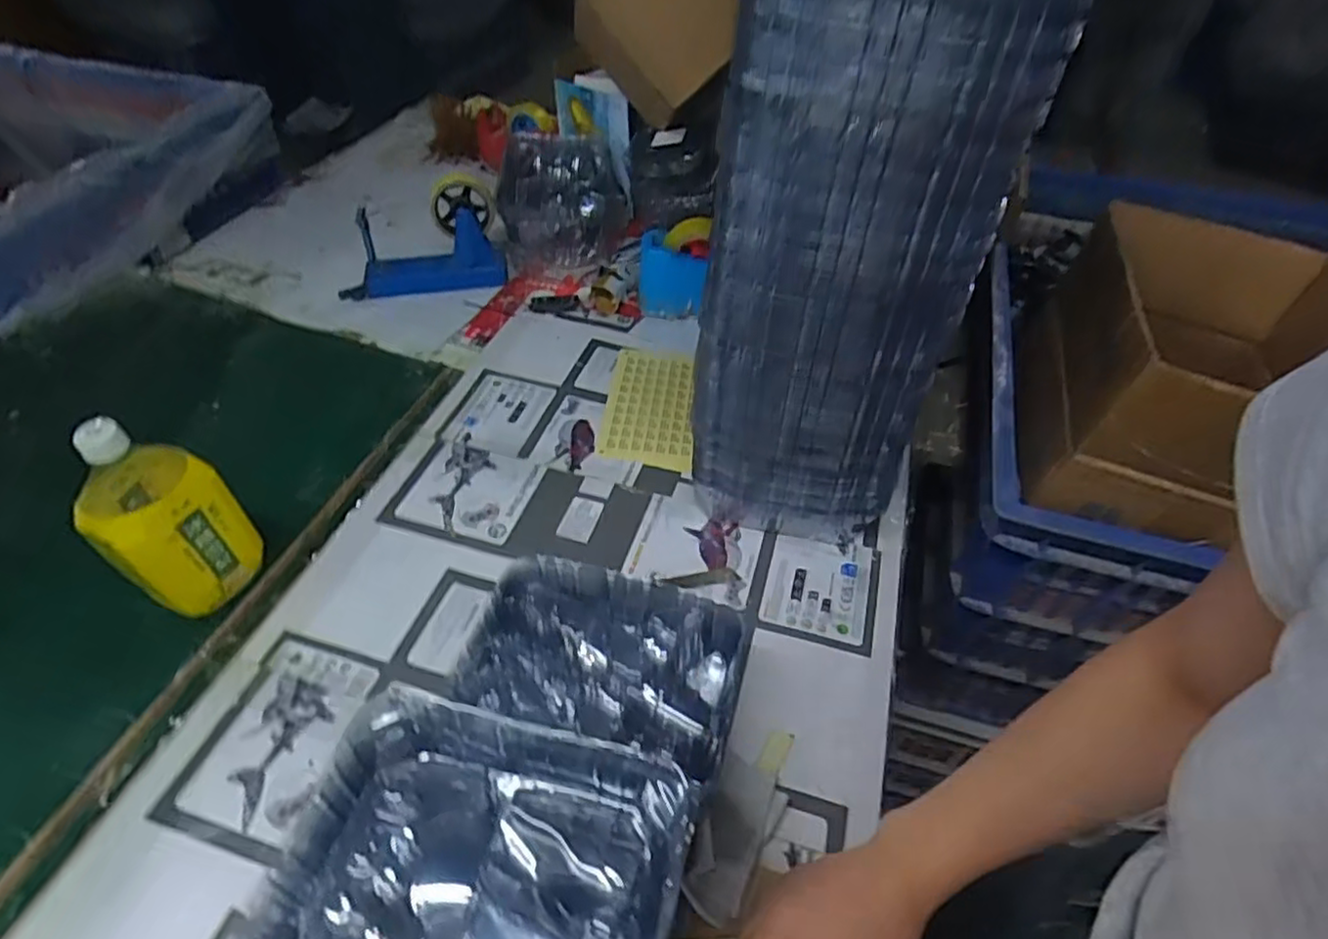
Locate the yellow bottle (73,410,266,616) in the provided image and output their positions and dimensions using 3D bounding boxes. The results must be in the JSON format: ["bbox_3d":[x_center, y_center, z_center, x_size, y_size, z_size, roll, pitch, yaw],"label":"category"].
[{"bbox_3d":[-0.437,0.041,0.606,0.075,0.193,0.102,21,49,16],"label":"yellow bottle"}]

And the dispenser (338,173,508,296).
[{"bbox_3d":[-0.354,-0.327,0.994,0.225,0.157,0.095,2,46,-2],"label":"dispenser"}]

